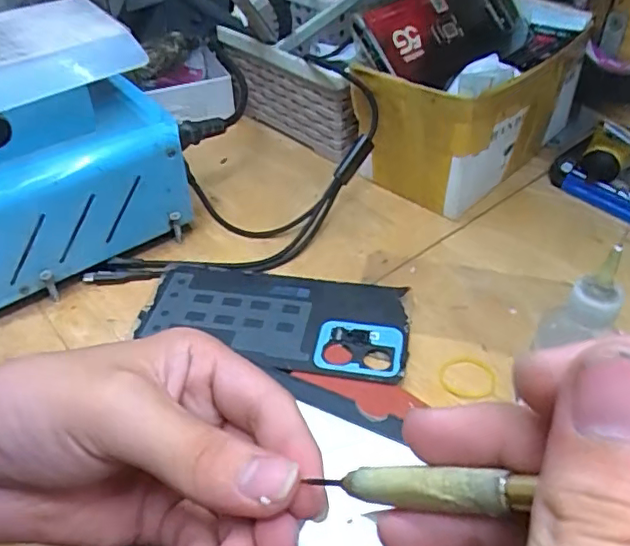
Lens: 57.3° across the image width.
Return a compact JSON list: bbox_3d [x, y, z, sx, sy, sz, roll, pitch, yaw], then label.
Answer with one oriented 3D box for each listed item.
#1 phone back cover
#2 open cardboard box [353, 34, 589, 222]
[{"bbox_3d":[-0.024,0.026,0.340,0.154,0.007,0.072,6,45,8],"label":"phone back cover"},{"bbox_3d":[0.118,-0.125,0.430,0.102,0.093,0.181,32,53,30],"label":"open cardboard box"}]

